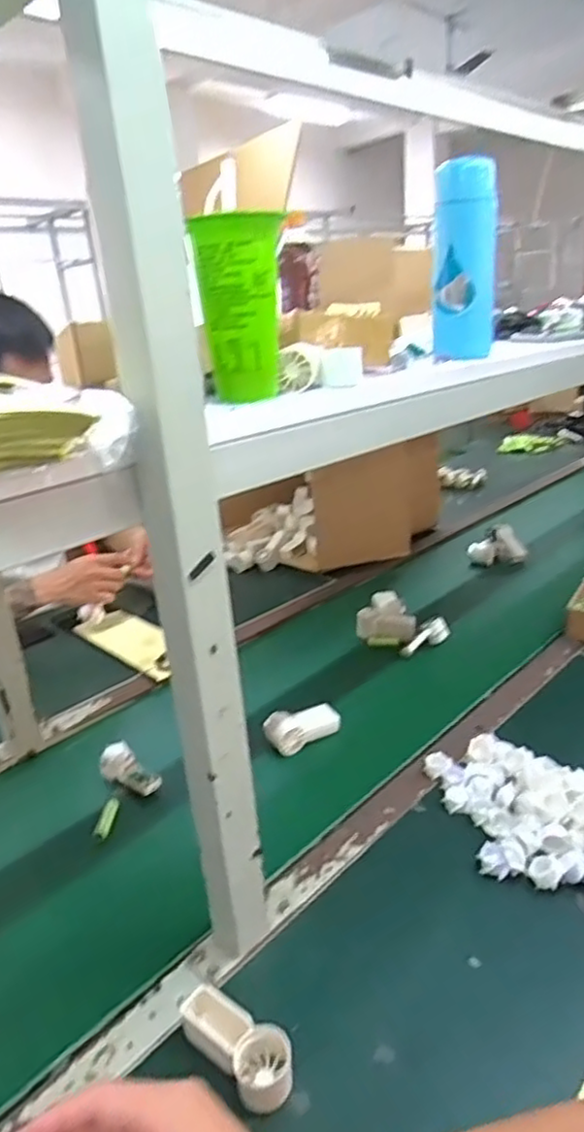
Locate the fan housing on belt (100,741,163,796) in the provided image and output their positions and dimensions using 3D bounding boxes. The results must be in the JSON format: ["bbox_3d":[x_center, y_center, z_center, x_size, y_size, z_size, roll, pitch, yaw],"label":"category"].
[{"bbox_3d":[-0.203,0.253,0.825,0.044,0.030,0.088,-23,28,-37],"label":"fan housing on belt"}]

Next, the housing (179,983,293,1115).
[{"bbox_3d":[-0.043,0.353,0.496,0.097,0.035,0.038,25,34,28],"label":"housing"}]

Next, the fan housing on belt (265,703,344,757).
[{"bbox_3d":[0.016,0.213,0.878,0.098,0.031,0.052,-12,23,-17],"label":"fan housing on belt"}]

